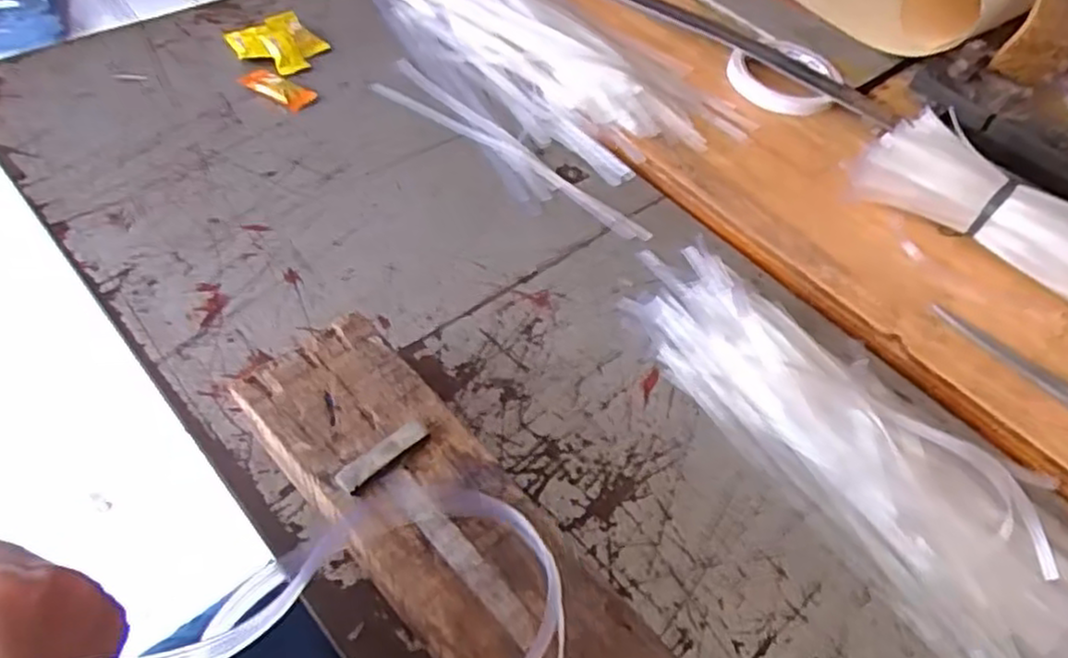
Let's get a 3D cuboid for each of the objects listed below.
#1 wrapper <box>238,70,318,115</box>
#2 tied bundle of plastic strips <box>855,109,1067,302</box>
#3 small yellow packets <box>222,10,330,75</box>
[{"bbox_3d":[-0.192,-0.181,0.549,0.053,0.005,0.027,28,56,14],"label":"wrapper"},{"bbox_3d":[0.344,-0.050,0.494,0.070,0.051,0.256,-32,63,-26],"label":"tied bundle of plastic strips"},{"bbox_3d":[-0.203,-0.227,0.582,0.060,0.013,0.062,40,60,22],"label":"small yellow packets"}]

